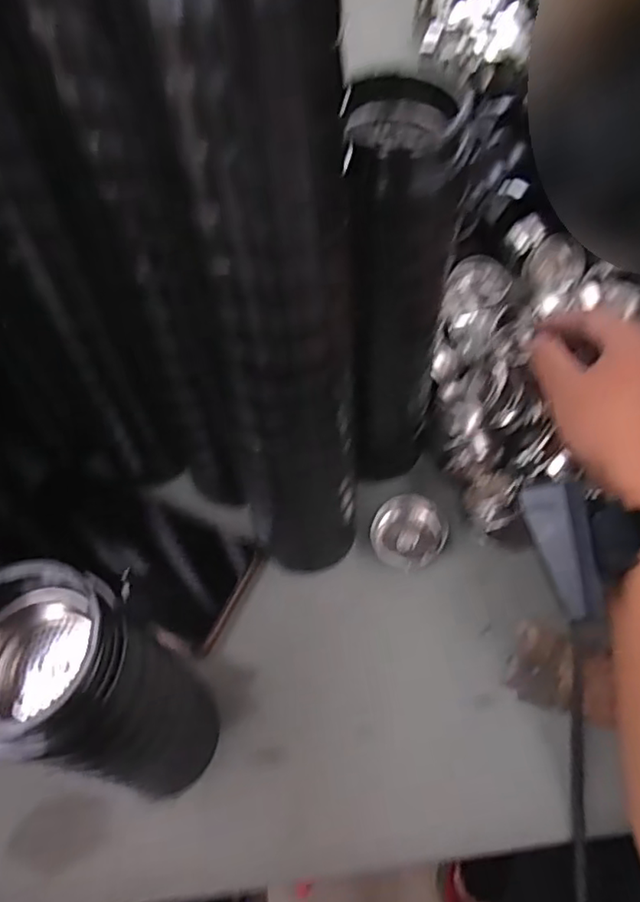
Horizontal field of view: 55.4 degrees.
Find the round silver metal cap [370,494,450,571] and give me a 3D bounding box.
[{"bbox_3d":[0.057,0.050,0.381,0.046,0.020,0.041,-33,61,-17],"label":"round silver metal cap"}]

